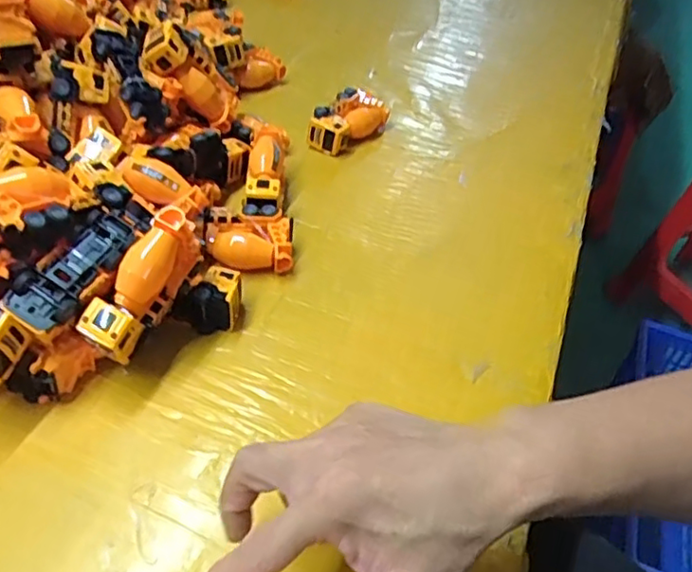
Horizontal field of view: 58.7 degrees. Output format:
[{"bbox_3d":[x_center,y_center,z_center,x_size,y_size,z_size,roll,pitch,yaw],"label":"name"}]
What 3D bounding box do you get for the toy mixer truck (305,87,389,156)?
[{"bbox_3d":[0.002,-0.189,0.703,0.052,0.040,0.107,31,48,22],"label":"toy mixer truck"}]

